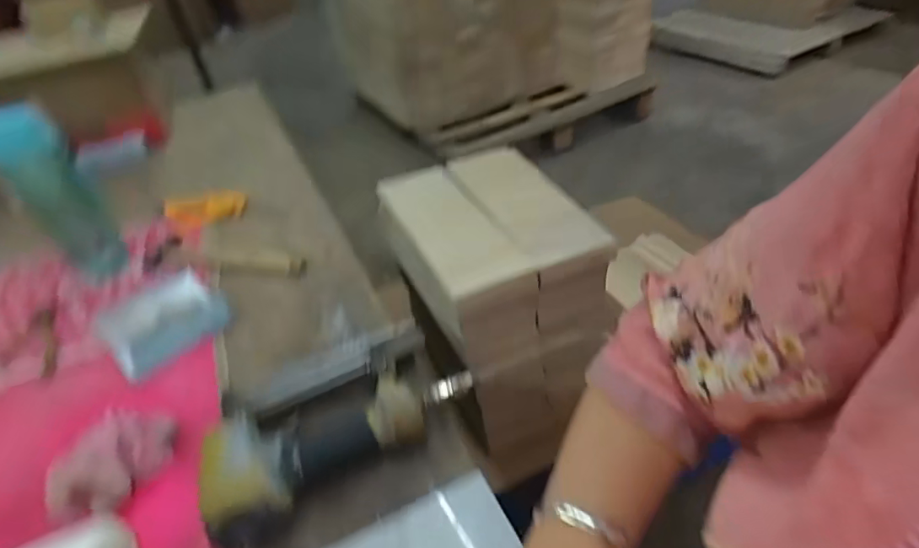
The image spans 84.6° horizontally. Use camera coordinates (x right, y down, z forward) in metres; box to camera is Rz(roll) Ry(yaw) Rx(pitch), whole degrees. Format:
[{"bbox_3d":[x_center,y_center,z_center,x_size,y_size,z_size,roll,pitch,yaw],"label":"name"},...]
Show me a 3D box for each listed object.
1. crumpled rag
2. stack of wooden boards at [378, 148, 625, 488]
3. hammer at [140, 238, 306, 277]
[{"bbox_3d":[-0.324,0.175,0.473,0.065,0.044,0.108,16,45,24],"label":"crumpled rag"},{"bbox_3d":[0.054,0.045,0.737,0.212,0.341,0.310,-20,42,-15],"label":"stack of wooden boards"},{"bbox_3d":[-0.327,-0.025,0.721,0.244,0.028,0.066,3,41,11],"label":"hammer"}]

